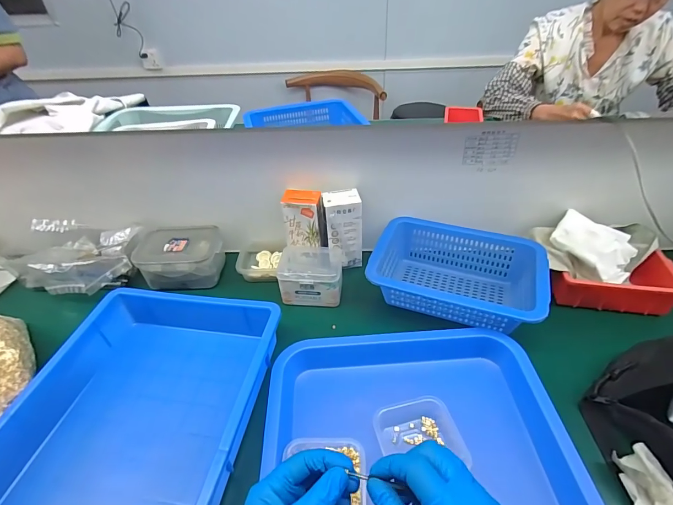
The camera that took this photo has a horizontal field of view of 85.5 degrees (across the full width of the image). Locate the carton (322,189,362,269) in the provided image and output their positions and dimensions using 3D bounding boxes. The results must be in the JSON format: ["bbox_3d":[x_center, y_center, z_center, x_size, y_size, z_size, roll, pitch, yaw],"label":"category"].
[{"bbox_3d":[0.012,-0.035,0.573,0.054,0.126,0.034,-5,40,-3],"label":"carton"}]

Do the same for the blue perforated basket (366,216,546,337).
[{"bbox_3d":[0.169,0.034,0.528,0.224,0.075,0.155,13,43,18],"label":"blue perforated basket"}]

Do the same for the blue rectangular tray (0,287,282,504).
[{"bbox_3d":[-0.216,0.197,0.373,0.237,0.069,0.361,4,41,8],"label":"blue rectangular tray"}]

